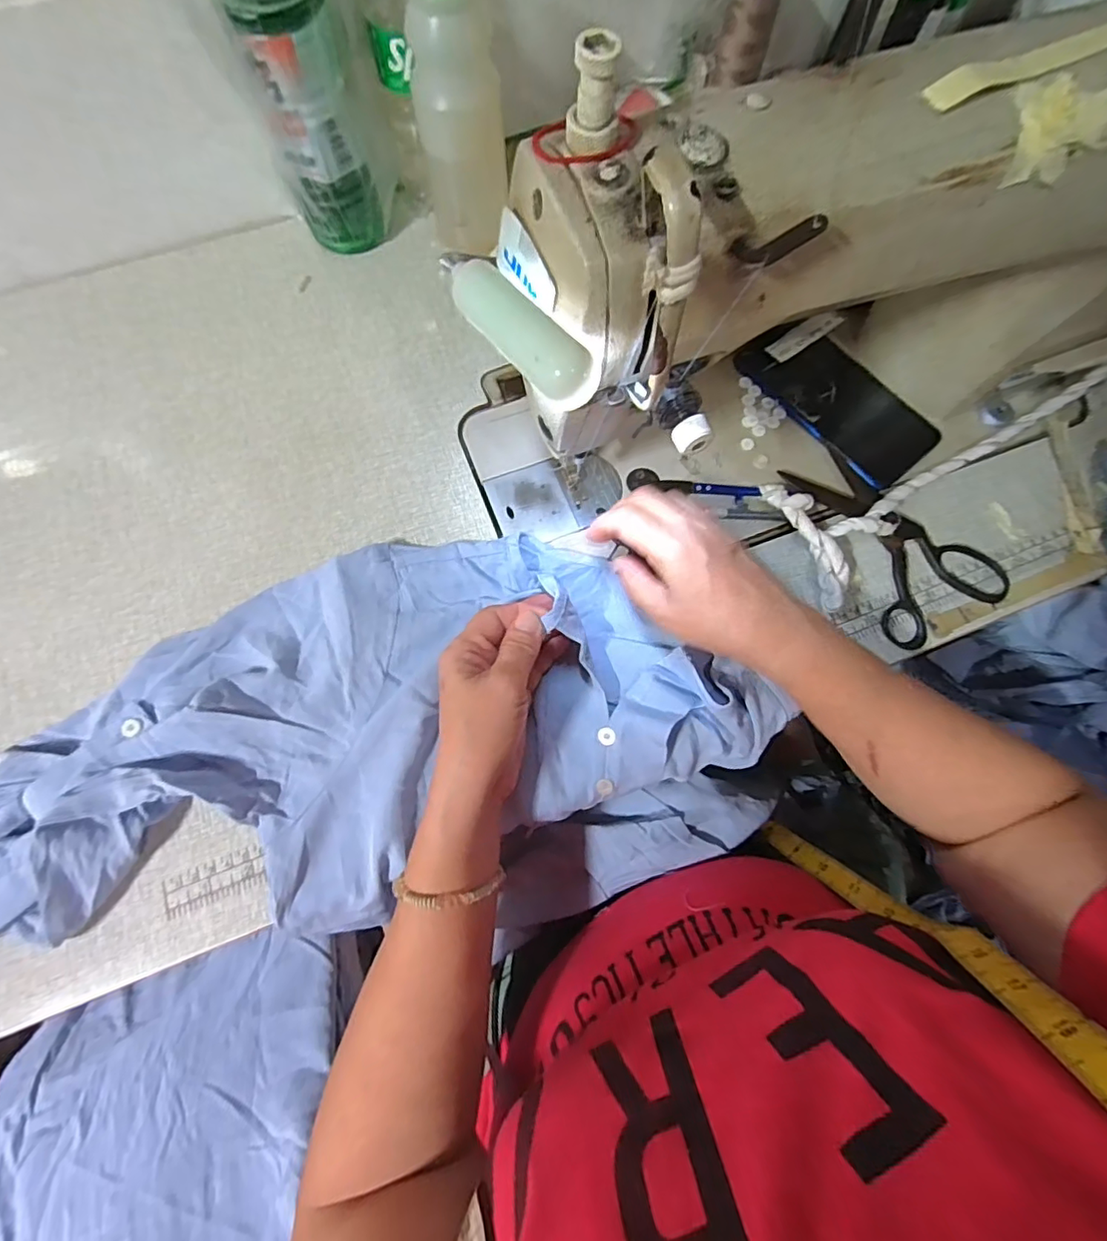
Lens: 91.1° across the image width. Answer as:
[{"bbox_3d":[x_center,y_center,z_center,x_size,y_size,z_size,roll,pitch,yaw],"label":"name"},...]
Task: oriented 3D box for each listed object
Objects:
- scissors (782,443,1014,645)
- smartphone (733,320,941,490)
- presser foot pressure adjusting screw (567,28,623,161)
[{"bbox_3d":[0.248,-0.067,0.389,0.103,0.016,0.152,-26,76,-8],"label":"scissors"},{"bbox_3d":[0.224,-0.176,0.422,0.081,0.014,0.152,-38,78,-11],"label":"smartphone"},{"bbox_3d":[0.014,-0.177,0.184,0.018,0.027,0.016,5,73,1],"label":"presser foot pressure adjusting screw"}]

